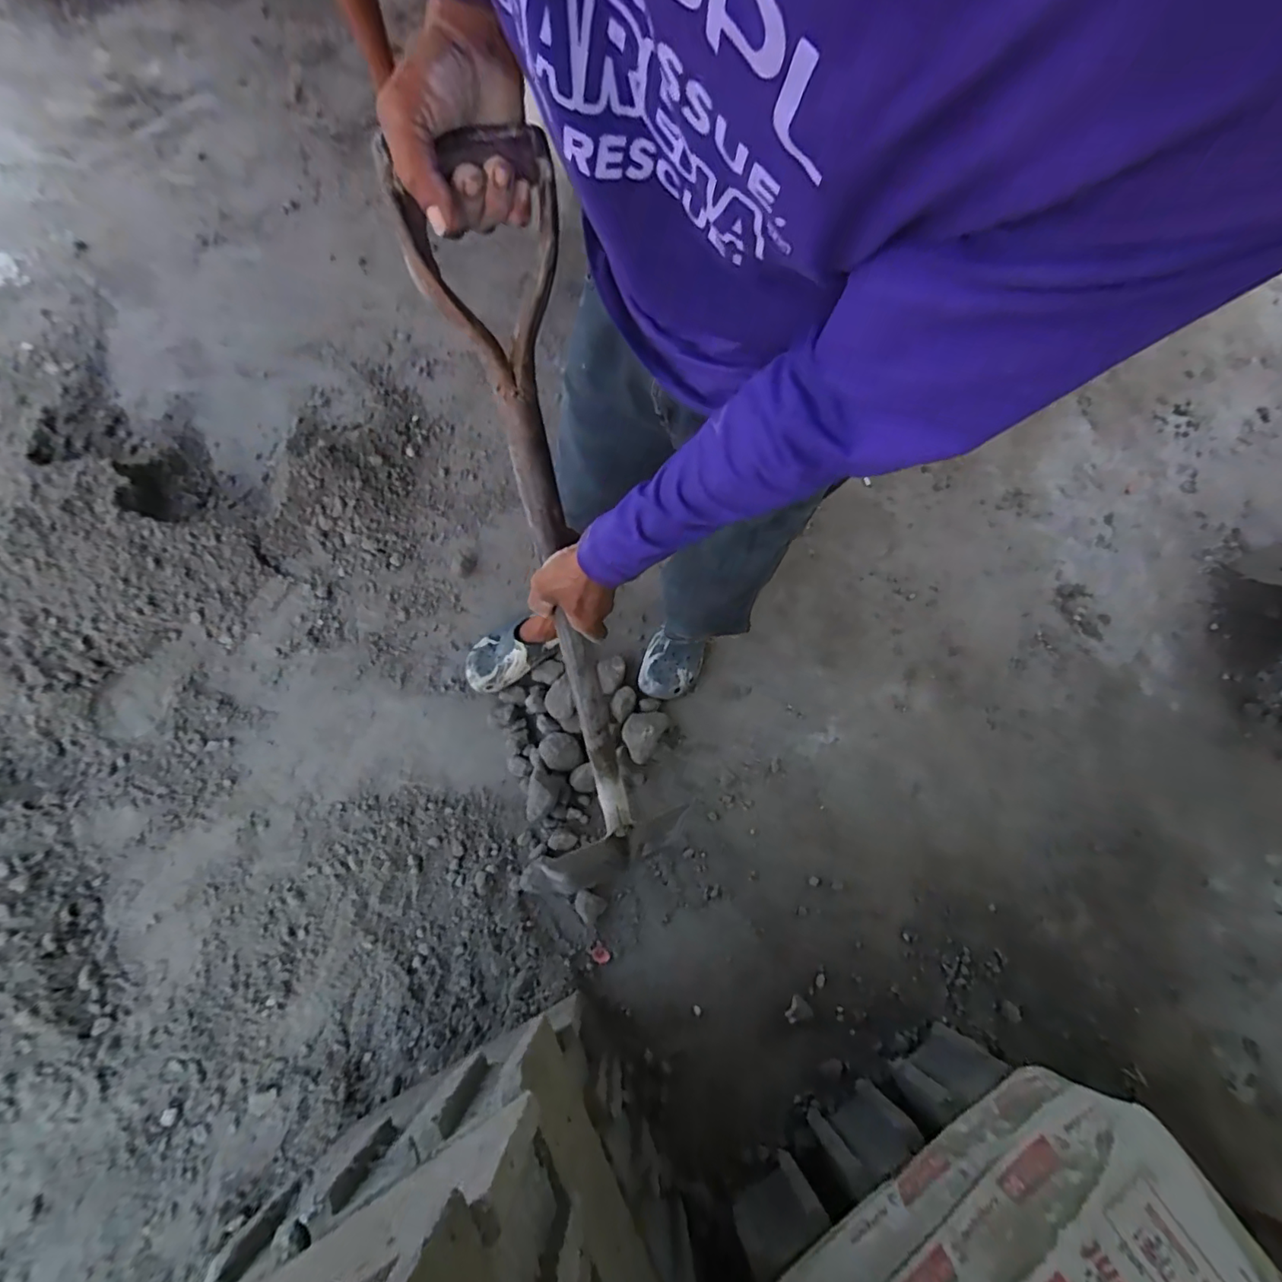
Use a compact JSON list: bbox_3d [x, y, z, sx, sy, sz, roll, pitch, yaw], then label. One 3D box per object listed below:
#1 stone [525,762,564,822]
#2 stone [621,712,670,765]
[{"bbox_3d":[-0.189,0.290,1.058,0.062,0.097,0.097,16,70,3],"label":"stone"},{"bbox_3d":[0.001,0.185,1.108,0.073,0.082,0.112,27,71,7],"label":"stone"}]

